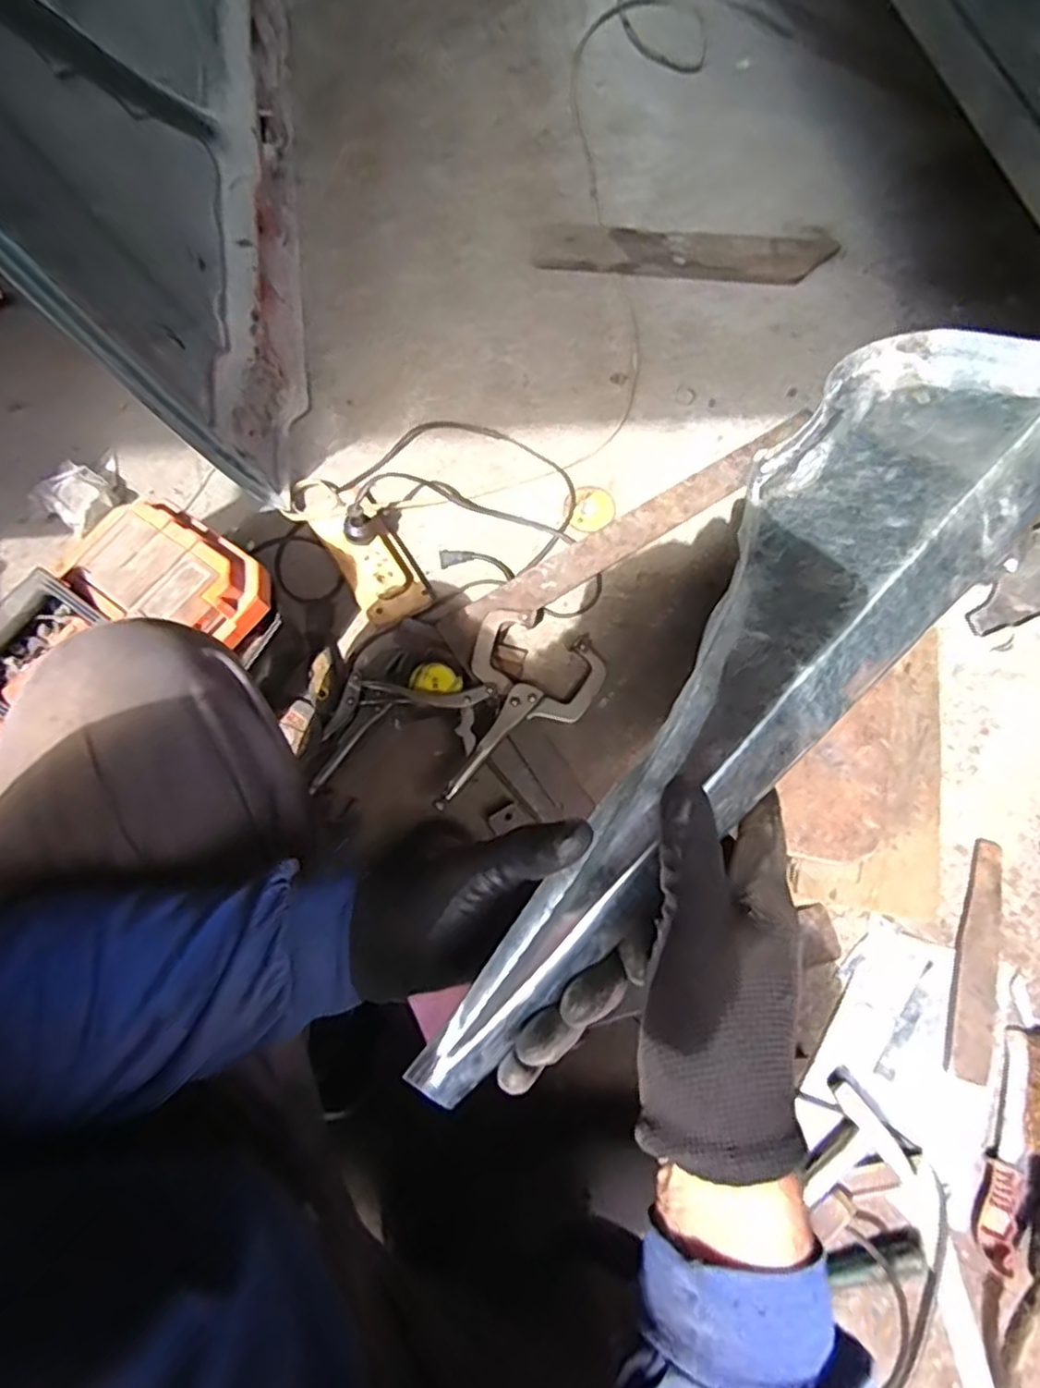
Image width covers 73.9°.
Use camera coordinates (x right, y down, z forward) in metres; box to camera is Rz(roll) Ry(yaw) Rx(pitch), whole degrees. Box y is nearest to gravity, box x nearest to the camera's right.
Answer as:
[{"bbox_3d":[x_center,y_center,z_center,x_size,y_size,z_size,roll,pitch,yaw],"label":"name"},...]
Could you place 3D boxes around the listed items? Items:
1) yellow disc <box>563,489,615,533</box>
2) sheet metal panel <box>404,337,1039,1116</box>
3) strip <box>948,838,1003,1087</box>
[{"bbox_3d":[0.092,-0.243,0.918,0.065,0.008,0.061,0,73,0],"label":"yellow disc"},{"bbox_3d":[0.138,-0.019,0.379,0.144,0.051,0.535,39,75,11],"label":"sheet metal panel"},{"bbox_3d":[0.499,0.285,0.750,0.046,0.009,0.248,15,74,5],"label":"strip"}]

